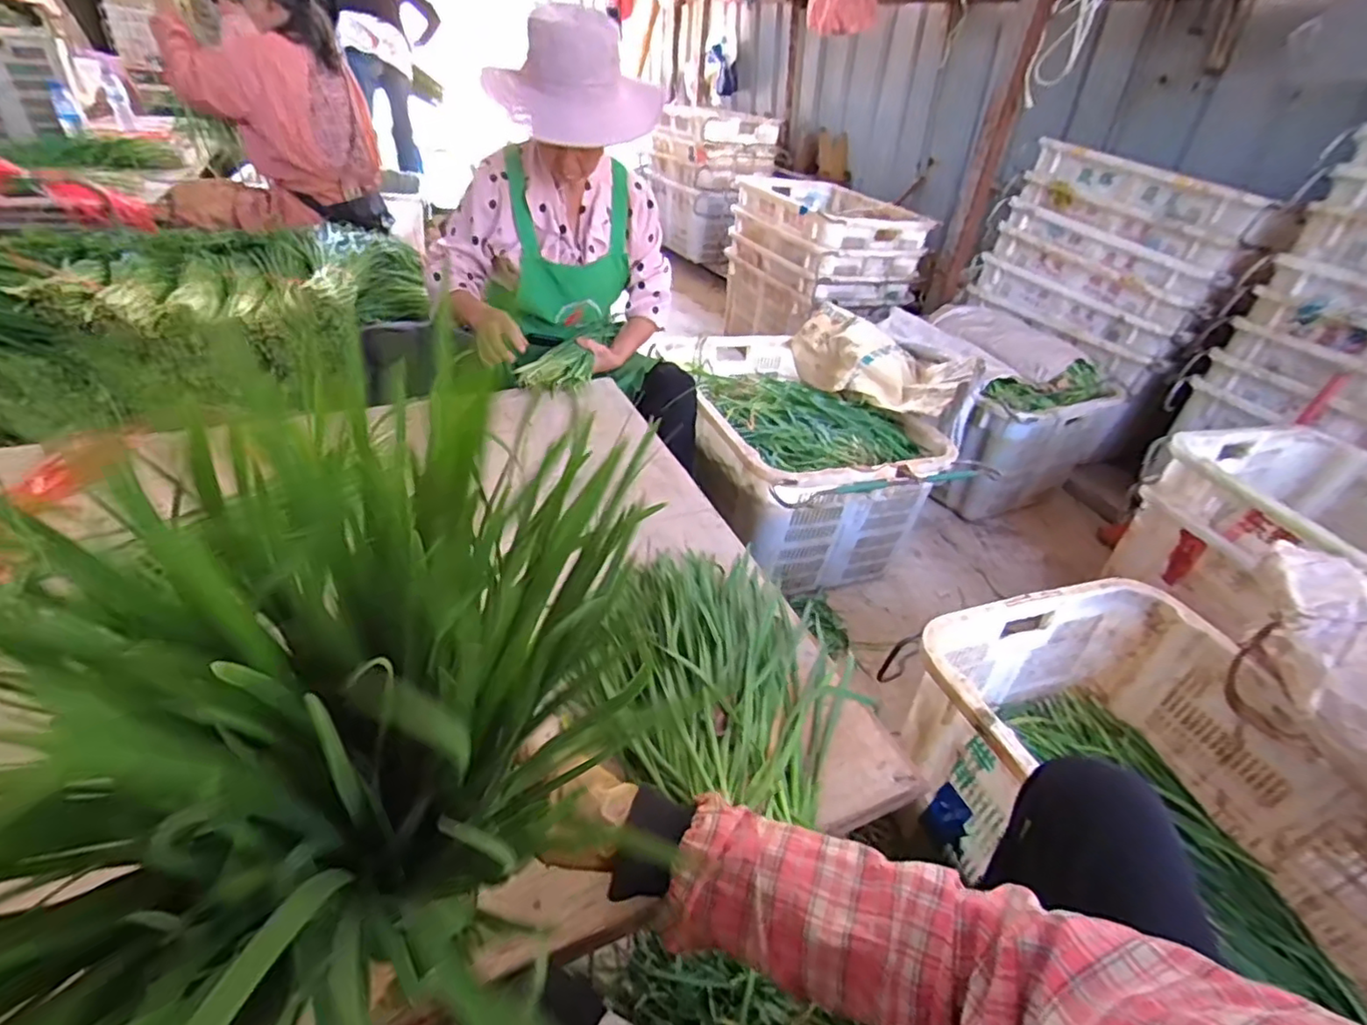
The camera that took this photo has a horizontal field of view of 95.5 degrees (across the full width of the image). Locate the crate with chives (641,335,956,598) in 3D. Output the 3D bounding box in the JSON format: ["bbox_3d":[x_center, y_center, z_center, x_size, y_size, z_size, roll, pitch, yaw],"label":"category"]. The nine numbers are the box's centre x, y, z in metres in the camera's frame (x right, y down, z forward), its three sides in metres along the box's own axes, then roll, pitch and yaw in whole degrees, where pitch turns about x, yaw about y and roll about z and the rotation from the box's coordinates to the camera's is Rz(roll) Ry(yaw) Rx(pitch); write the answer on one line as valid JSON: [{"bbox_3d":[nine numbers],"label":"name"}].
[{"bbox_3d":[0.233,-0.130,1.487,0.448,0.322,0.728,-9,38,-21],"label":"crate with chives"}]

